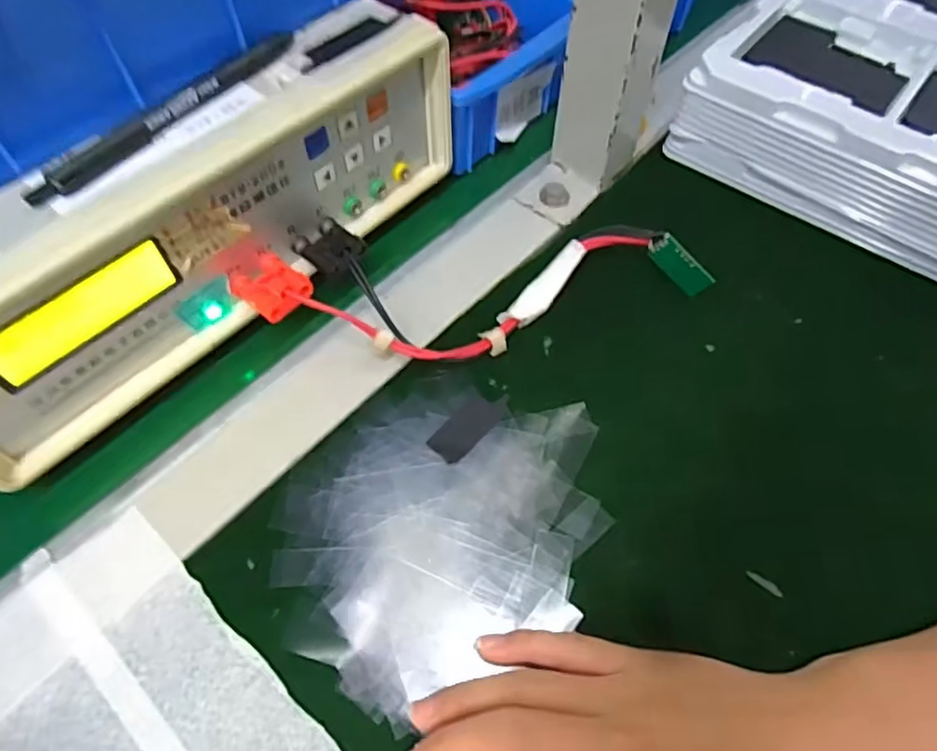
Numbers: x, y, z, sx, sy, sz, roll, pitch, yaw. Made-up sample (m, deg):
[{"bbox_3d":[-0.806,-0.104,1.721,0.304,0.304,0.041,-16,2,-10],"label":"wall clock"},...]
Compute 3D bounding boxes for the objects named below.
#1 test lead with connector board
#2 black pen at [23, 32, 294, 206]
[{"bbox_3d":[0.006,-0.048,0.322,0.237,0.039,0.072,-3,59,-1],"label":"test lead with connector board"},{"bbox_3d":[-0.126,-0.112,0.260,0.011,0.010,0.132,34,64,19],"label":"black pen"}]

